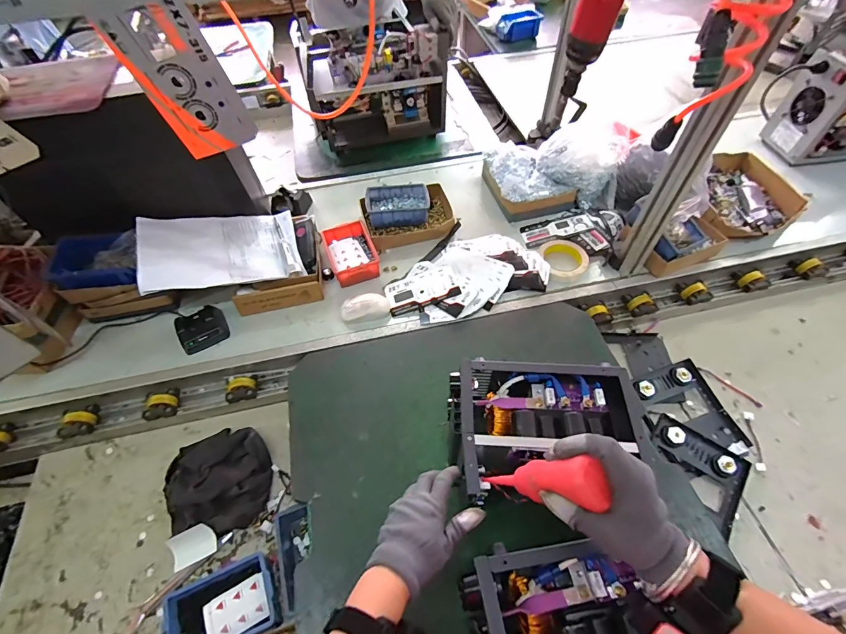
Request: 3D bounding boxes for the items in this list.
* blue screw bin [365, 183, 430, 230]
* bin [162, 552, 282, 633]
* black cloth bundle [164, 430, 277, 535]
[{"bbox_3d":[-0.060,-0.263,0.923,0.146,0.049,0.102,-8,55,-3],"label":"blue screw bin"},{"bbox_3d":[-0.287,0.419,0.567,0.150,0.048,0.106,-20,56,-11],"label":"bin"},{"bbox_3d":[-0.353,0.280,0.681,0.174,0.033,0.164,-1,55,2],"label":"black cloth bundle"}]

